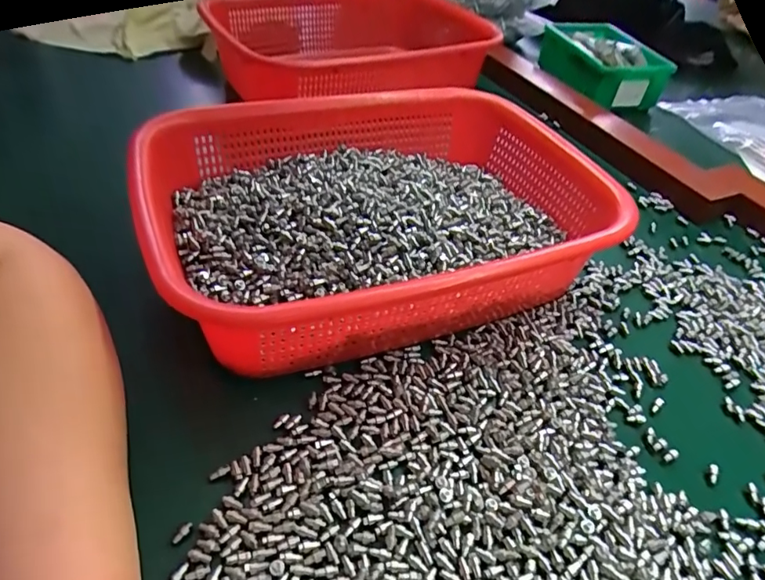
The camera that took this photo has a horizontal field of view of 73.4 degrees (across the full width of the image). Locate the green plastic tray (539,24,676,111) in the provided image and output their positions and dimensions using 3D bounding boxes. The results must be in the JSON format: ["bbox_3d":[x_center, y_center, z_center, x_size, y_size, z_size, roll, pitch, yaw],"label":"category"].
[{"bbox_3d":[0.264,-0.279,0.633,0.106,0.054,0.146,-4,44,-10],"label":"green plastic tray"}]

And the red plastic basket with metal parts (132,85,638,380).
[{"bbox_3d":[-0.001,-0.055,0.346,0.268,0.076,0.218,-13,47,-19],"label":"red plastic basket with metal parts"}]

